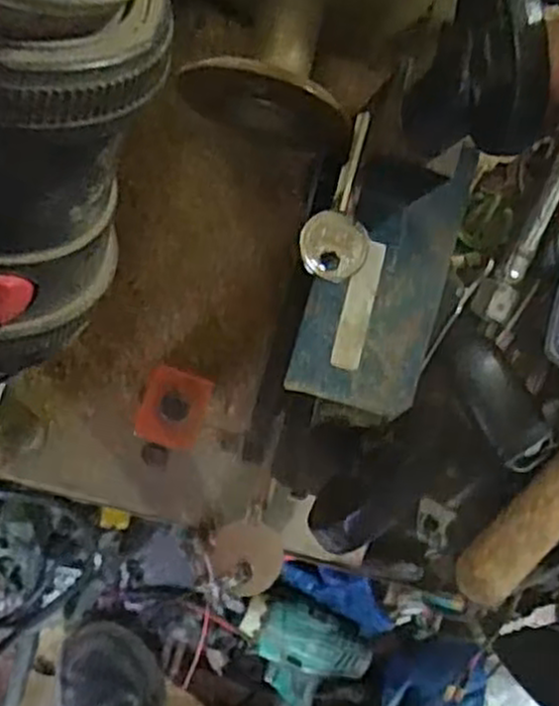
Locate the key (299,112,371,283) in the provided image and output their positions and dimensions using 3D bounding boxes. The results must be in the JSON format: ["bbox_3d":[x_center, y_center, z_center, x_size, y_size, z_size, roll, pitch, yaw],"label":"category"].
[{"bbox_3d":[0.020,-0.050,0.252,0.021,0.005,0.053,7,88,-7],"label":"key"}]

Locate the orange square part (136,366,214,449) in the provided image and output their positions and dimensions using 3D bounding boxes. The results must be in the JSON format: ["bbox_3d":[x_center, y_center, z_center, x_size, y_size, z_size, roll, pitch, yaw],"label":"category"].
[{"bbox_3d":[-0.030,0.016,0.226,0.018,0.005,0.022,18,87,-6],"label":"orange square part"}]

